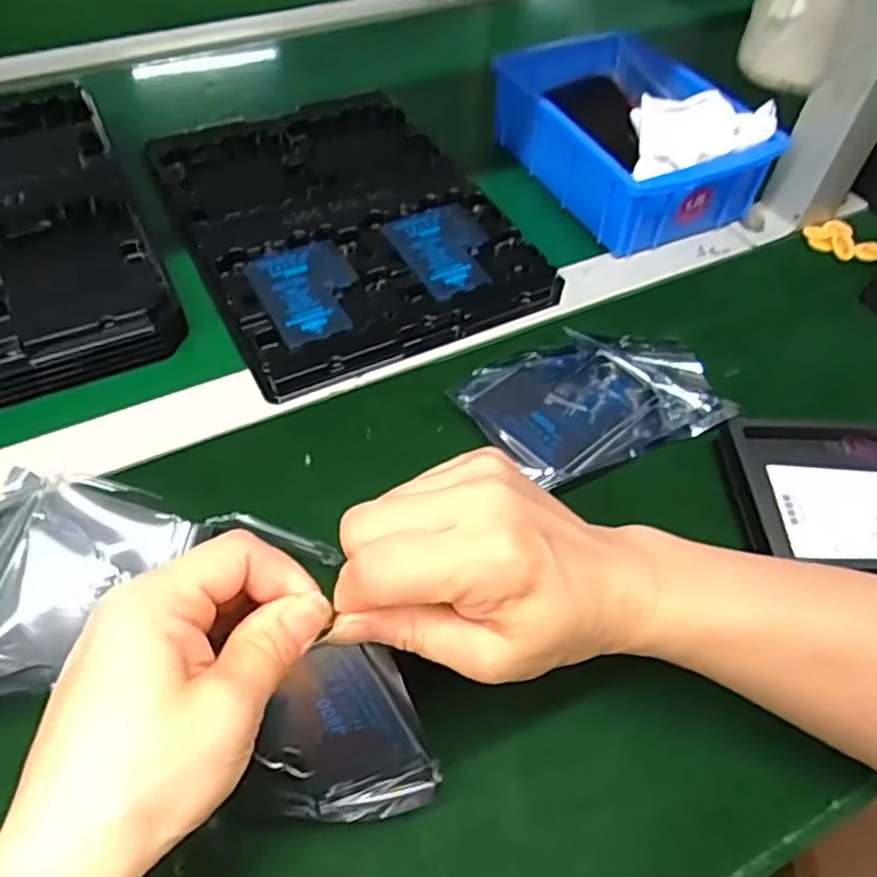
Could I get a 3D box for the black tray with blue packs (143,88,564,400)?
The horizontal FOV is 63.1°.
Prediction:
[{"bbox_3d":[-0.070,-0.162,0.516,0.212,0.015,0.277,-22,58,-19],"label":"black tray with blue packs"}]

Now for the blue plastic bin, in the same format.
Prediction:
[{"bbox_3d":[0.138,-0.239,0.549,0.143,0.061,0.205,-23,58,-20],"label":"blue plastic bin"}]

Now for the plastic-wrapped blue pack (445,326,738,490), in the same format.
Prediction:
[{"bbox_3d":[0.094,-0.024,0.420,0.151,0.015,0.088,-17,56,-16],"label":"plastic-wrapped blue pack"}]

